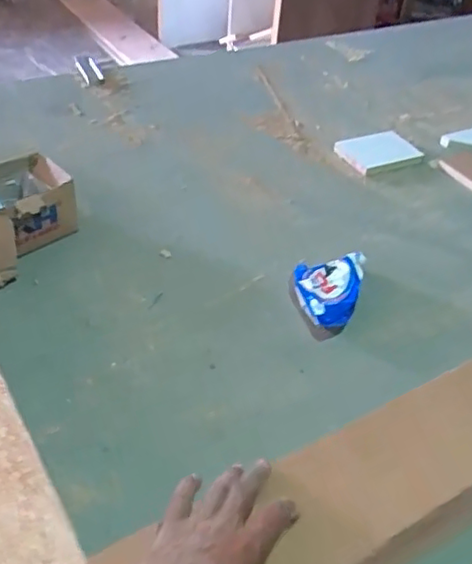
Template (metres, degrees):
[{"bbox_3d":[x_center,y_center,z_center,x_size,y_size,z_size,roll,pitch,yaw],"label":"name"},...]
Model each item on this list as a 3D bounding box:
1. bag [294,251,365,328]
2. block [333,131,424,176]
[{"bbox_3d":[0.123,0.006,0.871,0.088,0.034,0.132,13,39,8],"label":"bag"},{"bbox_3d":[0.270,-0.245,1.199,0.148,0.013,0.112,-18,45,-27],"label":"block"}]

